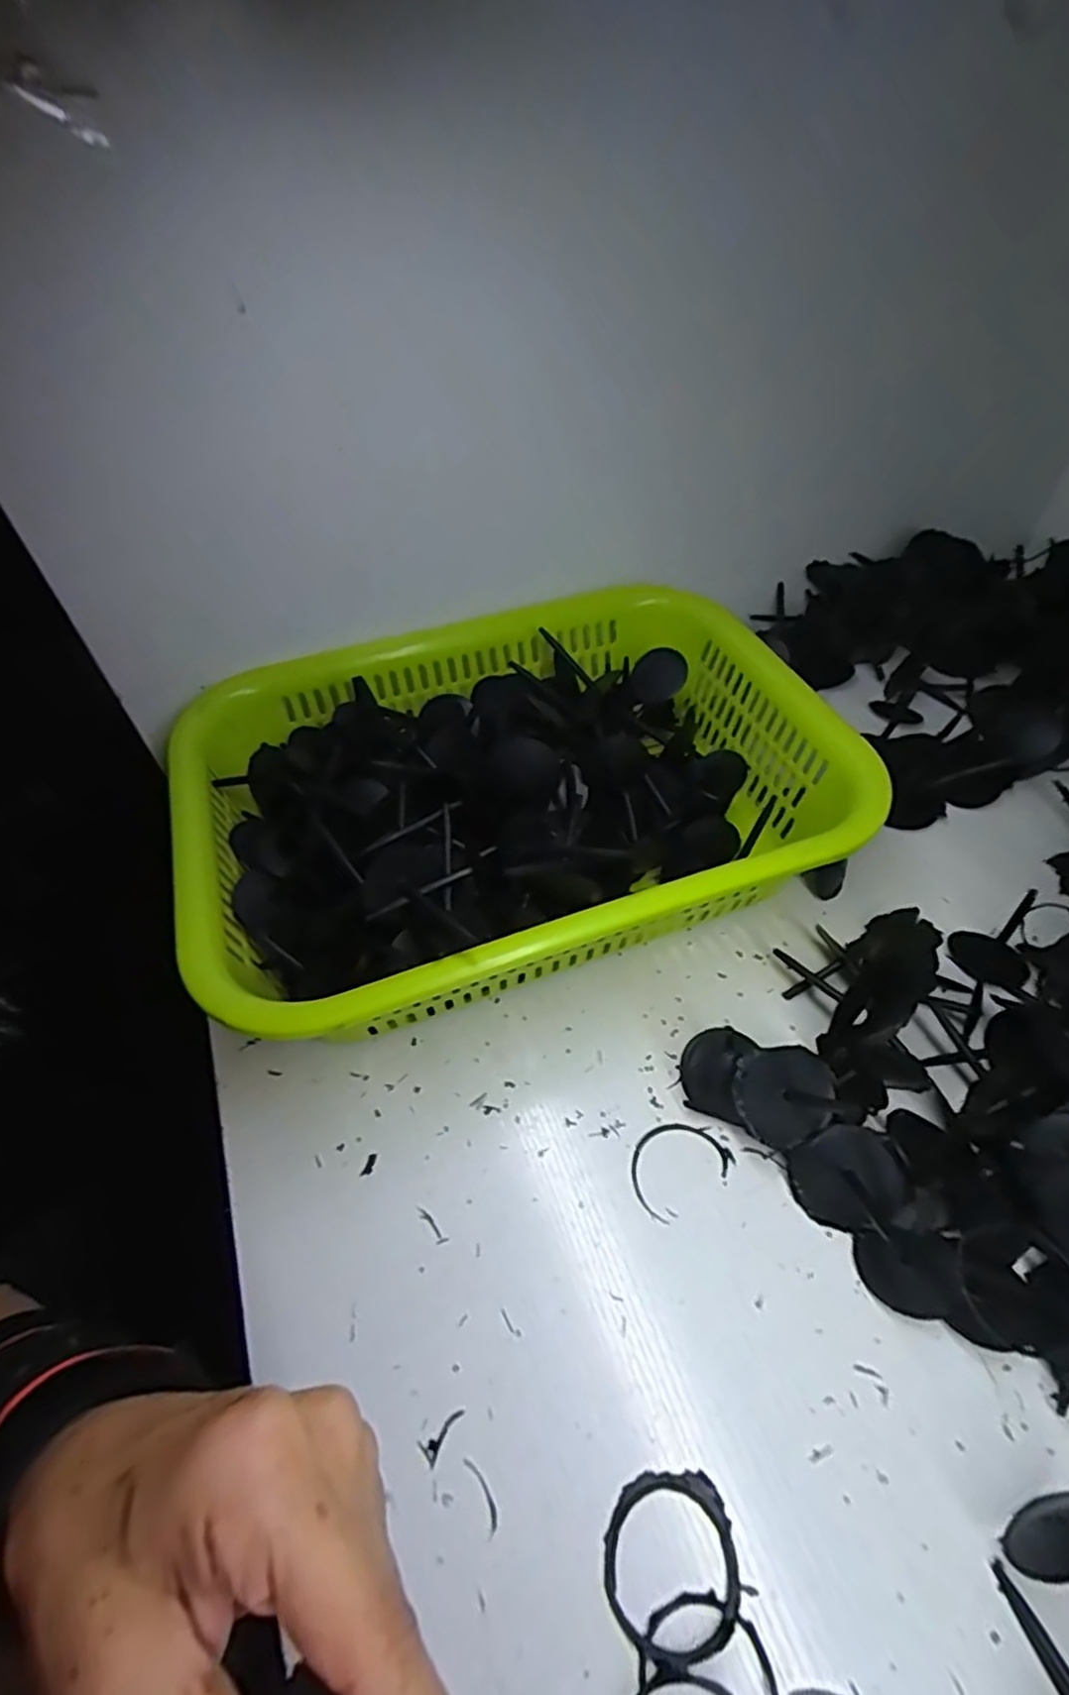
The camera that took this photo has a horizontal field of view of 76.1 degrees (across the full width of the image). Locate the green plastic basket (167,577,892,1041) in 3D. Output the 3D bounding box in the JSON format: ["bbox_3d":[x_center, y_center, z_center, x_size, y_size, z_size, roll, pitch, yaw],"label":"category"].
[{"bbox_3d":[-0.009,-0.032,0.411,0.347,0.107,0.256,-17,52,-12],"label":"green plastic basket"}]

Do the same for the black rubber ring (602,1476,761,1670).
[{"bbox_3d":[0.048,0.250,0.239,0.048,0.004,0.046,-1,50,1],"label":"black rubber ring"}]

